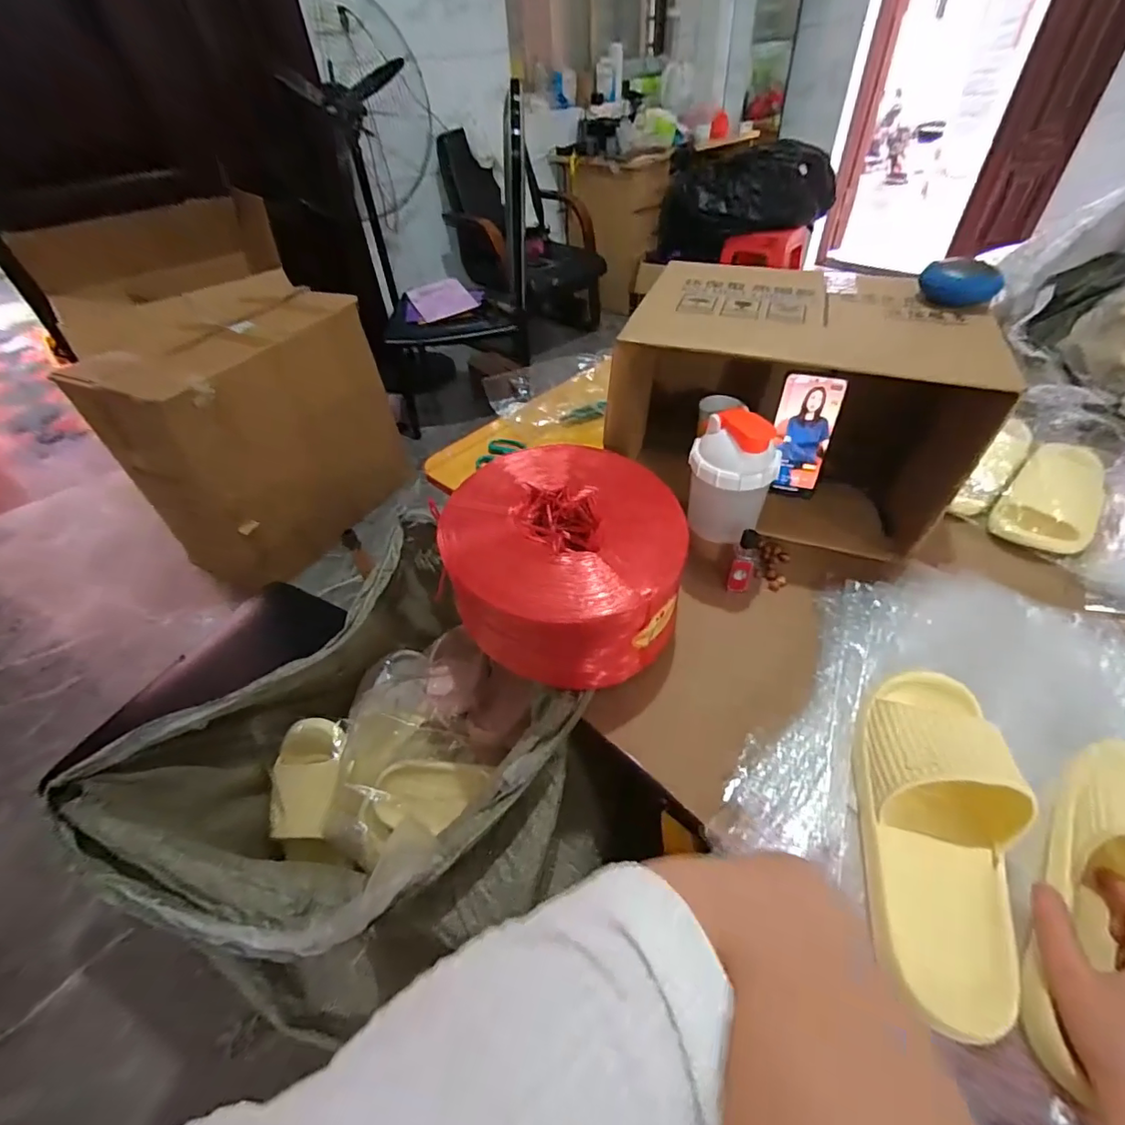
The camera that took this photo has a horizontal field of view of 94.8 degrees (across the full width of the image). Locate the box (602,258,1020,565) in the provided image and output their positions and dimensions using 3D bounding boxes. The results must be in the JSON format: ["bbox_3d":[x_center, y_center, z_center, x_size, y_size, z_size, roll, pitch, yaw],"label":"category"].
[{"bbox_3d":[0.291,-0.207,0.690,0.394,0.251,0.256,15,48,18],"label":"box"}]

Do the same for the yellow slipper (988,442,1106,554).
[{"bbox_3d":[0.659,-0.092,0.685,0.104,0.064,0.210,34,56,31],"label":"yellow slipper"}]

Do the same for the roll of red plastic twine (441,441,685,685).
[{"bbox_3d":[0.017,-0.016,0.613,0.252,0.136,0.234,-2,45,2],"label":"roll of red plastic twine"}]

